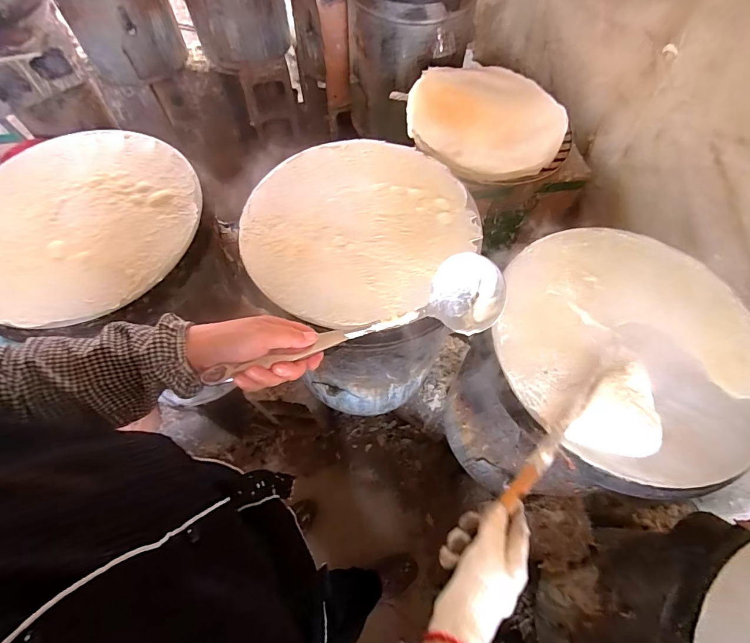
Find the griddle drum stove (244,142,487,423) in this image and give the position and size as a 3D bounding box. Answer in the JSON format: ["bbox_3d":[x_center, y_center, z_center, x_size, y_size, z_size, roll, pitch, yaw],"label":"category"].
[{"bbox_3d":[-0.024,-0.057,0.856,0.360,0.459,0.376,0,64,0],"label":"griddle drum stove"}]

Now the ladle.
[{"bbox_3d":[-0.011,0.004,0.445,0.328,0.066,0.085,-16,64,-18],"label":"ladle"}]

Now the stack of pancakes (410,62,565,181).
[{"bbox_3d":[0.275,-0.506,0.991,0.384,0.056,0.389,29,67,14],"label":"stack of pancakes"}]

